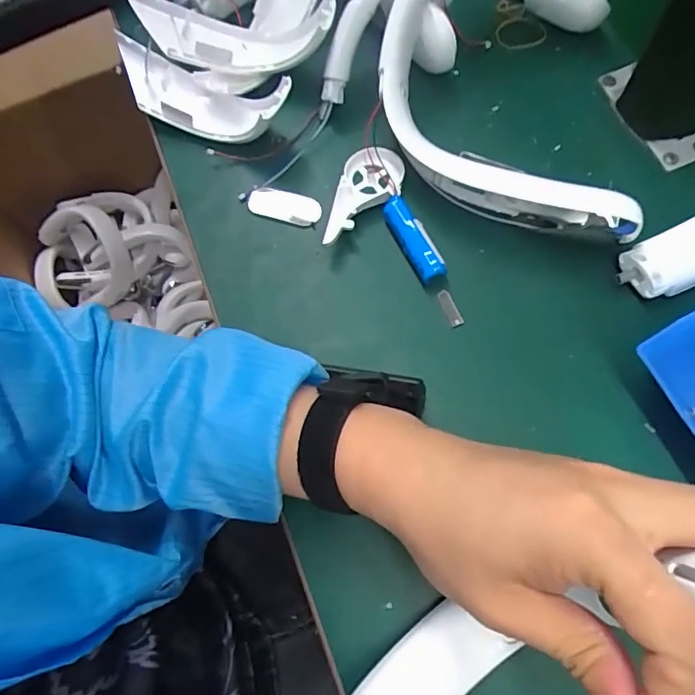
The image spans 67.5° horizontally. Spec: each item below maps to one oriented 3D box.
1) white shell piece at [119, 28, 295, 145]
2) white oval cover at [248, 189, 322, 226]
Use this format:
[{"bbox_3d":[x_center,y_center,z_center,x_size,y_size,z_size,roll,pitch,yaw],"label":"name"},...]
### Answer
[{"bbox_3d":[-0.134,-0.217,0.444,0.191,0.055,0.057,27,75,14],"label":"white shell piece"},{"bbox_3d":[-0.051,-0.114,0.418,0.059,0.008,0.024,15,70,8],"label":"white oval cover"}]

